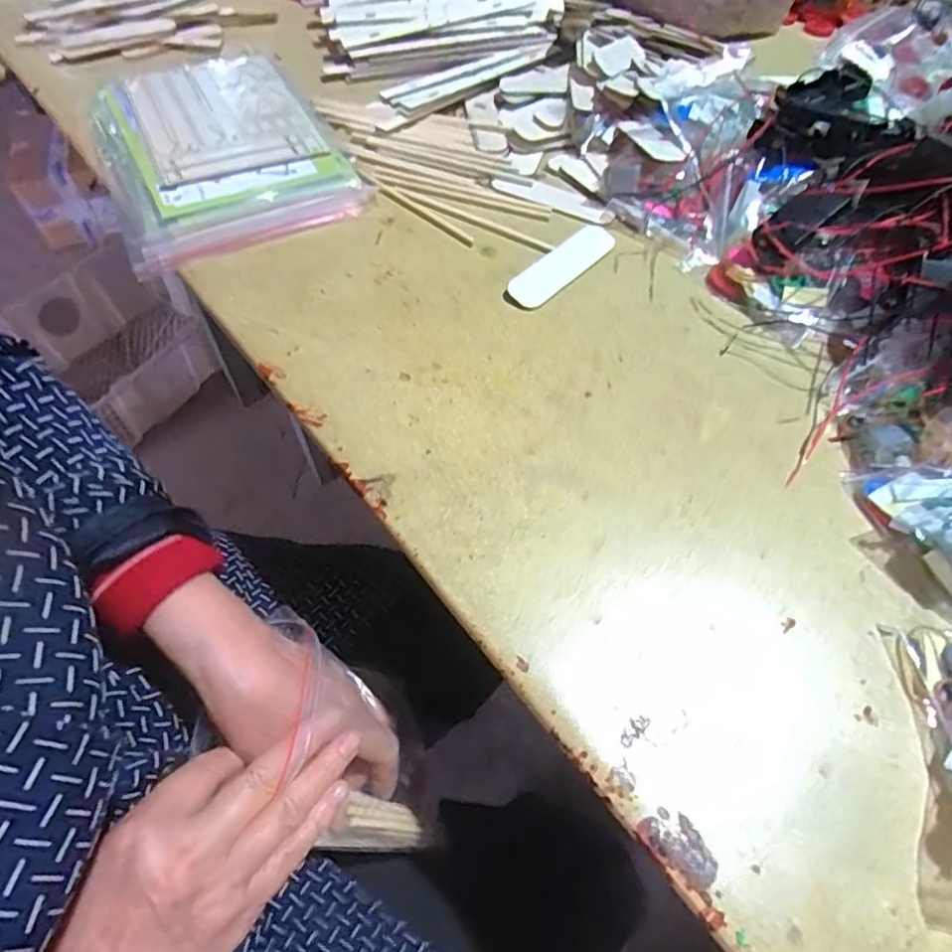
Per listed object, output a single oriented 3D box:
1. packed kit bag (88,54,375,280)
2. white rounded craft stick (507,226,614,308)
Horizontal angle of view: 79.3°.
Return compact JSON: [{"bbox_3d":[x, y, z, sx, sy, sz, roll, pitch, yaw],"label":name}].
[{"bbox_3d":[-0.215,-0.275,0.471,0.178,0.026,0.265,-25,62,-17],"label":"packed kit bag"},{"bbox_3d":[0.065,-0.156,0.421,0.030,0.005,0.105,39,64,20],"label":"white rounded craft stick"}]

